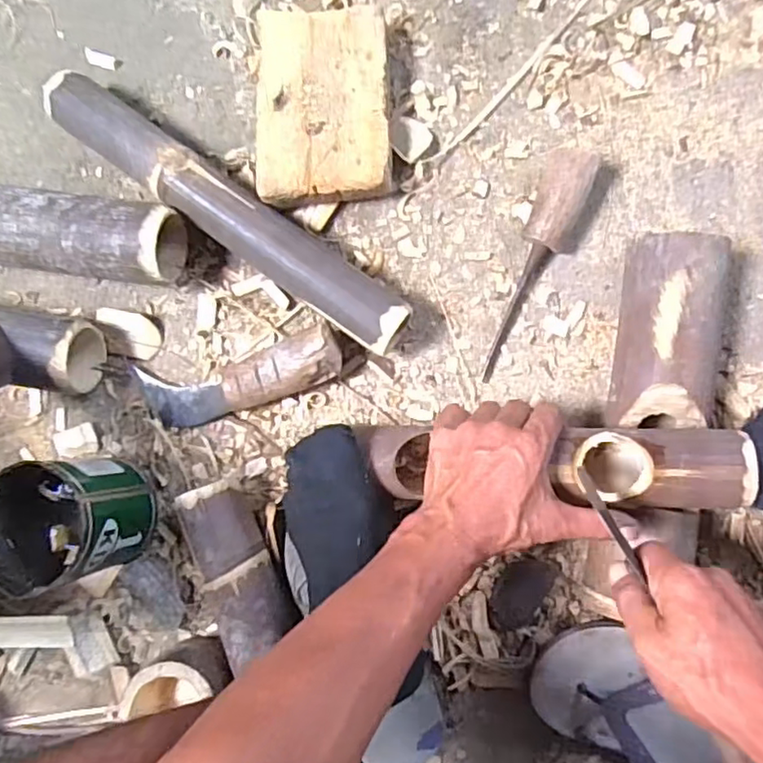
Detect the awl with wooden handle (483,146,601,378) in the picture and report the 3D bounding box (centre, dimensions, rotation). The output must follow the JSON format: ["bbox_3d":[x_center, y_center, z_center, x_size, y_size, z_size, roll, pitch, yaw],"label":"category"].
[{"bbox_3d":[0.132,-0.107,0.533,0.046,0.051,0.221,22,90,6],"label":"awl with wooden handle"}]

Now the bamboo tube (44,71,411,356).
[{"bbox_3d":[-0.139,-0.152,0.559,0.382,0.058,0.053,36,93,7],"label":"bamboo tube"}]

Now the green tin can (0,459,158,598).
[{"bbox_3d":[-0.268,0.118,0.535,0.103,0.115,0.100,0,89,7],"label":"green tin can"}]

